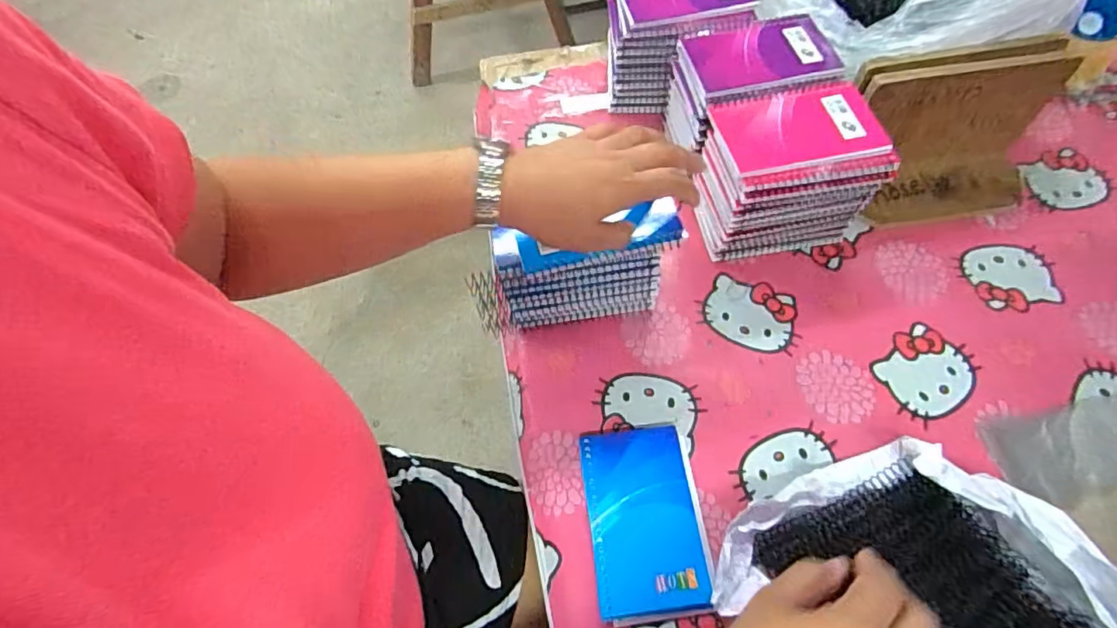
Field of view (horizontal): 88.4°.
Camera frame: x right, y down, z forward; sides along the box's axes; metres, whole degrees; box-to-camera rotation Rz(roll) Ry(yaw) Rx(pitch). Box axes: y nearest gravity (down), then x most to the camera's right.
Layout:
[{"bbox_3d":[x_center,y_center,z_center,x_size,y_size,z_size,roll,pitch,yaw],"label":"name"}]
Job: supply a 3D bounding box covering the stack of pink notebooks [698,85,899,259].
[{"bbox_3d":[0.203,-0.126,0.534,0.146,0.115,0.100,-8,62,-1],"label":"stack of pink notebooks"}]

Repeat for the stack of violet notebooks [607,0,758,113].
[{"bbox_3d":[0.125,-0.295,0.624,0.150,0.110,0.102,-13,62,-4],"label":"stack of violet notebooks"}]

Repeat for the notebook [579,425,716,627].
[{"bbox_3d":[0.067,0.159,0.447,0.086,0.016,0.140,-6,62,0],"label":"notebook"}]

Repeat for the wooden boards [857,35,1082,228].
[{"bbox_3d":[0.371,-0.165,0.538,0.190,0.129,0.099,-5,62,0],"label":"wooden boards"}]

